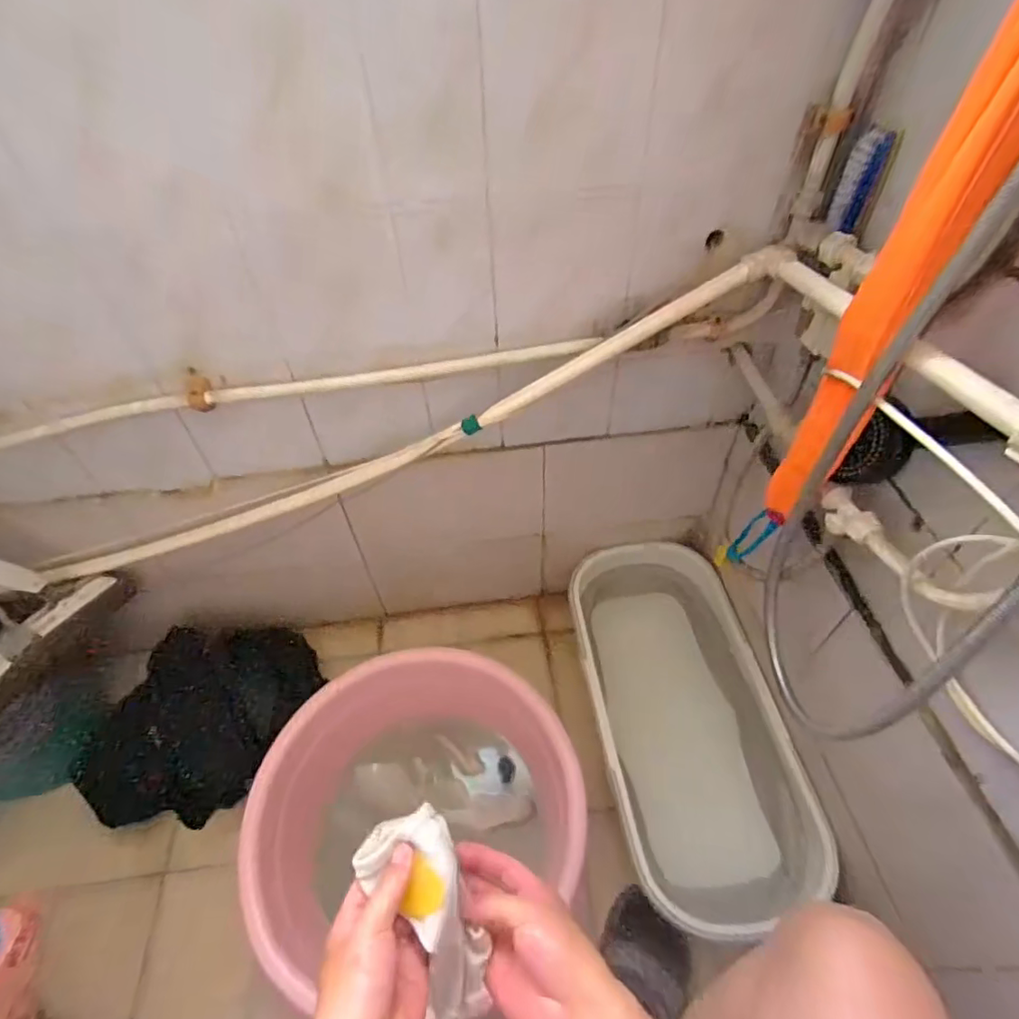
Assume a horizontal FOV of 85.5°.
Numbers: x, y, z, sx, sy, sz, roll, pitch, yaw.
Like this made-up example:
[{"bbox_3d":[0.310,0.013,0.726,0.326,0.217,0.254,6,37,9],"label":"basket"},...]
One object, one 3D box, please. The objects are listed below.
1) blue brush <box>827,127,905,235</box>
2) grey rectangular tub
[{"bbox_3d":[0.325,-0.302,0.509,0.036,0.079,0.025,18,52,17],"label":"blue brush"},{"bbox_3d":[0.248,0.311,0.842,0.242,0.195,0.503,-8,49,-4],"label":"grey rectangular tub"}]

